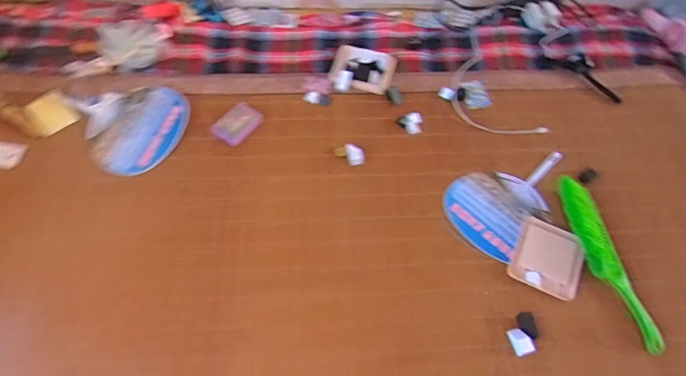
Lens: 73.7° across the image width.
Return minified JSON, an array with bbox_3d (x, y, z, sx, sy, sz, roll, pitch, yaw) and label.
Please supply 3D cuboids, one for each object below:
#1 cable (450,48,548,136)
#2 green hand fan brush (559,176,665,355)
[{"bbox_3d":[0.349,-0.220,1.124,0.161,0.022,0.289,-20,62,-15],"label":"cable"},{"bbox_3d":[0.511,0.134,0.893,0.073,0.029,0.355,-7,60,-8],"label":"green hand fan brush"}]

